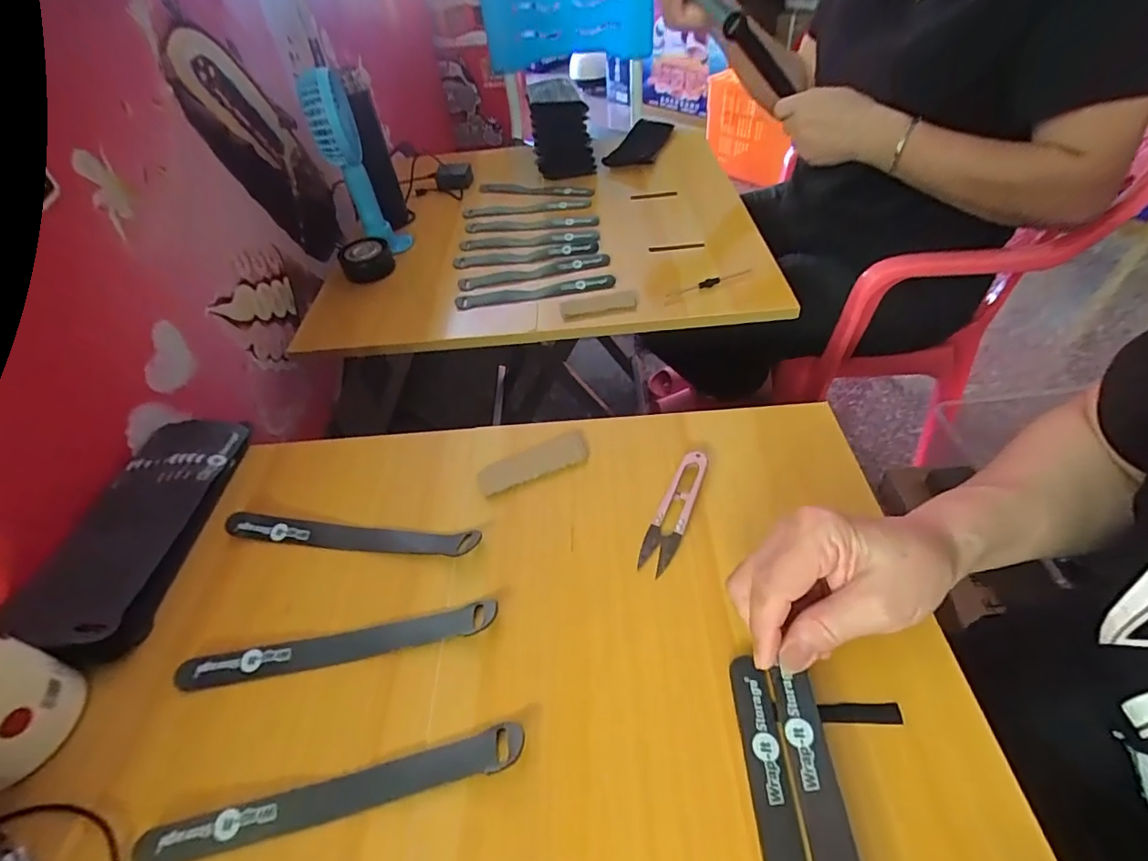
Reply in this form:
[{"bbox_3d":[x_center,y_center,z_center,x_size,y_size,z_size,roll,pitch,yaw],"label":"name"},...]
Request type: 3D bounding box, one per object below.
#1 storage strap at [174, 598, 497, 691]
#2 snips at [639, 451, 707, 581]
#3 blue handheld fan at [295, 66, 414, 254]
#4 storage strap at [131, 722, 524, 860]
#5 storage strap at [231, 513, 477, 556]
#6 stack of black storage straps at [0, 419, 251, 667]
[{"bbox_3d":[-0.146,0.133,0.318,0.195,0.012,0.020,-11,48,-3],"label":"storage strap"},{"bbox_3d":[0.072,0.055,0.362,0.023,0.007,0.101,18,52,21],"label":"snips"},{"bbox_3d":[-0.276,-0.333,0.651,0.071,0.212,0.099,-18,49,-10],"label":"blue handheld fan"},{"bbox_3d":[-0.124,0.187,0.263,0.195,0.011,0.020,-12,48,-5],"label":"storage strap"},{"bbox_3d":[-0.161,0.076,0.371,0.190,0.011,0.020,3,49,9],"label":"storage strap"},{"bbox_3d":[-0.324,0.064,0.381,0.079,0.029,0.198,-6,48,1],"label":"stack of black storage straps"}]

